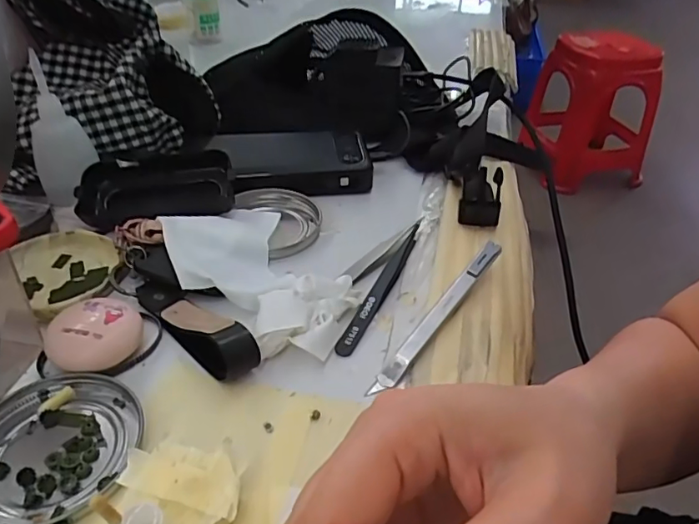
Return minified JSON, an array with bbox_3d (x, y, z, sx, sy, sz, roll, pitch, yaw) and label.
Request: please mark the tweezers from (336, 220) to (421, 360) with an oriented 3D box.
[{"bbox_3d":[0.021,0.013,0.350,0.012,0.012,0.126,17,41,18],"label":"tweezers"}]

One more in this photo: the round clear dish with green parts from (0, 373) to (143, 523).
[{"bbox_3d":[-0.140,0.086,0.254,0.075,0.007,0.077,1,38,-1],"label":"round clear dish with green parts"}]

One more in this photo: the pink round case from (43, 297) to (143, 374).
[{"bbox_3d":[-0.140,0.041,0.297,0.048,0.024,0.044,1,38,-1],"label":"pink round case"}]

